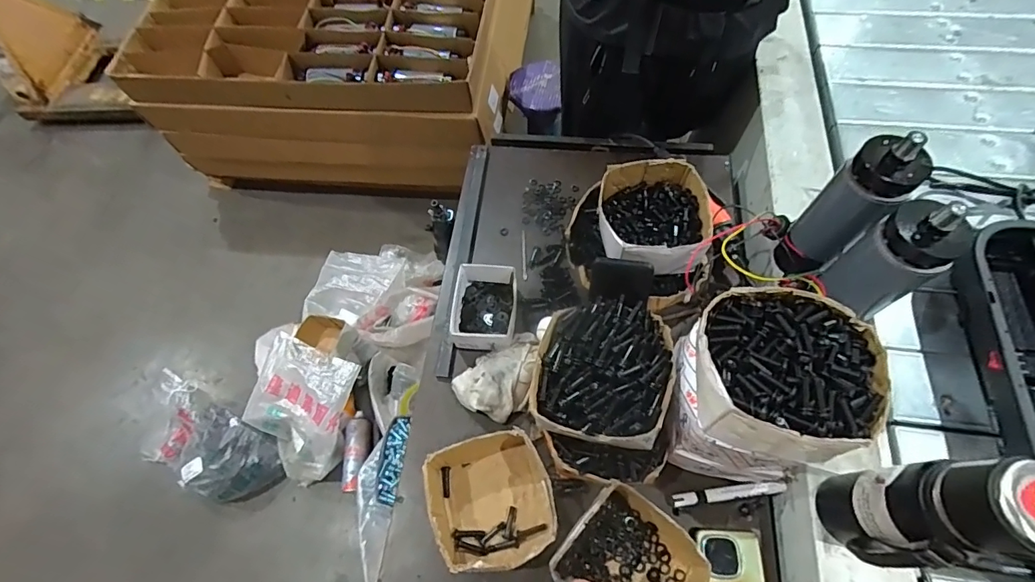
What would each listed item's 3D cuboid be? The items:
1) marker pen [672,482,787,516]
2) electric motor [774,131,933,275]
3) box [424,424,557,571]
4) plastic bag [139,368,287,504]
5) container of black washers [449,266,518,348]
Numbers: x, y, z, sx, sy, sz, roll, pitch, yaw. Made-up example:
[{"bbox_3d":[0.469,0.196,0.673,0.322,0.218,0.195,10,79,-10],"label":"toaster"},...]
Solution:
[{"bbox_3d":[0.268,0.258,0.596,0.141,0.014,0.022,-11,63,-2],"label":"marker pen"},{"bbox_3d":[0.398,-0.091,0.582,0.072,0.231,0.065,41,73,21],"label":"electric motor"},{"bbox_3d":[-0.035,0.262,0.591,0.152,0.081,0.155,-13,64,-2],"label":"box"},{"bbox_3d":[-0.816,0.403,1.215,0.384,0.210,0.234,28,69,16],"label":"plastic bag"},{"bbox_3d":[-0.047,0.024,0.713,0.099,0.050,0.127,4,64,6],"label":"container of black washers"}]

